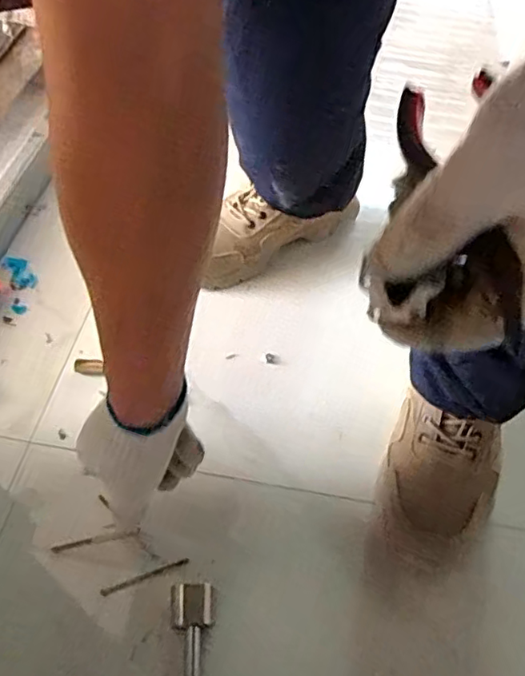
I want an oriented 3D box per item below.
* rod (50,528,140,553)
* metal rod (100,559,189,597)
[{"bbox_3d":[-0.155,0.187,0.523,0.079,0.004,0.008,-7,55,-9],"label":"rod"},{"bbox_3d":[-0.105,0.214,0.507,0.079,0.004,0.007,-16,57,-15],"label":"metal rod"}]

